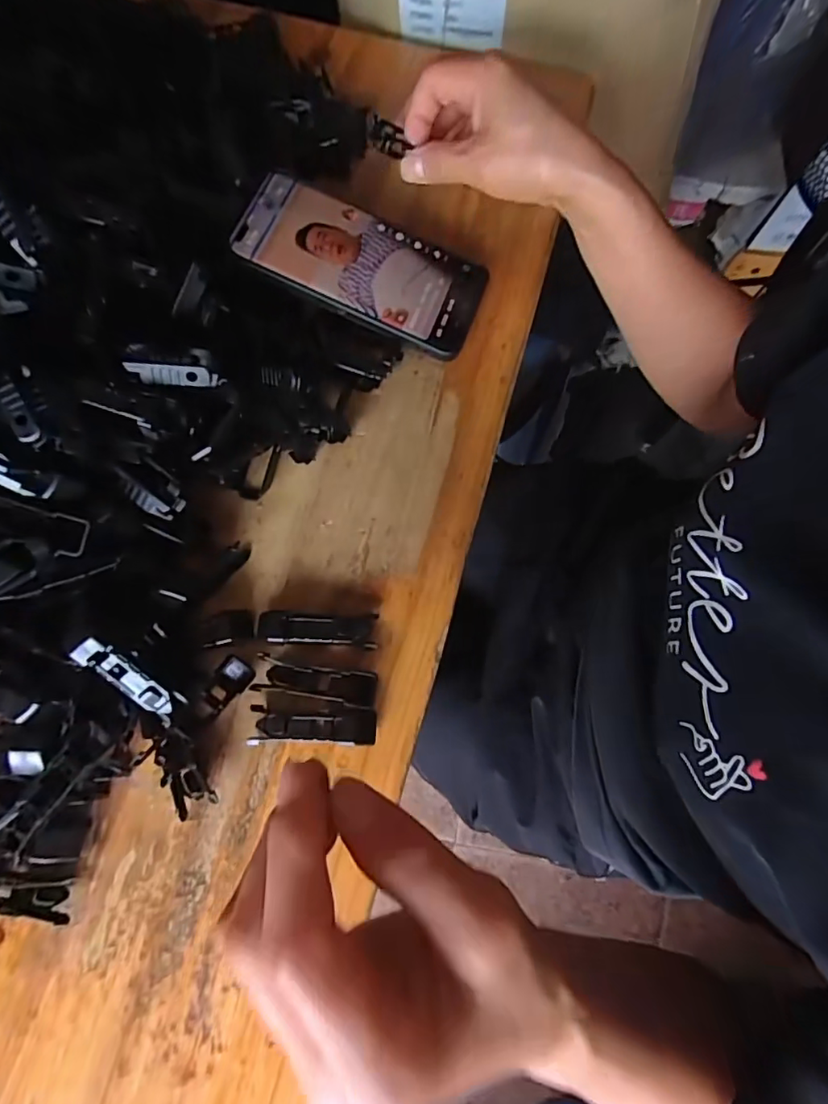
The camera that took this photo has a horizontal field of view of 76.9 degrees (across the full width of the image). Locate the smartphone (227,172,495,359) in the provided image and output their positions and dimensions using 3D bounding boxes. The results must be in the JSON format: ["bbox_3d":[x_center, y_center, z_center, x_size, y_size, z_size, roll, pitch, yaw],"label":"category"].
[{"bbox_3d":[-0.033,-0.191,0.349,0.160,0.008,0.073,23,74,-7],"label":"smartphone"}]

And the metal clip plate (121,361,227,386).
[{"bbox_3d":[-0.126,-0.094,0.275,0.047,0.011,0.006,0,72,-20],"label":"metal clip plate"}]

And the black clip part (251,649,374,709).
[{"bbox_3d":[-0.054,0.071,0.286,0.066,0.013,0.019,10,73,3],"label":"black clip part"}]

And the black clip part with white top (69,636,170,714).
[{"bbox_3d":[-0.141,0.061,0.256,0.014,0.004,0.052,-48,111,-13],"label":"black clip part with white top"}]

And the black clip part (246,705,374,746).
[{"bbox_3d":[-0.054,0.093,0.280,0.067,0.015,0.019,0,73,0],"label":"black clip part"}]

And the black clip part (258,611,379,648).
[{"bbox_3d":[-0.055,0.043,0.295,0.066,0.014,0.019,2,73,0],"label":"black clip part"}]

